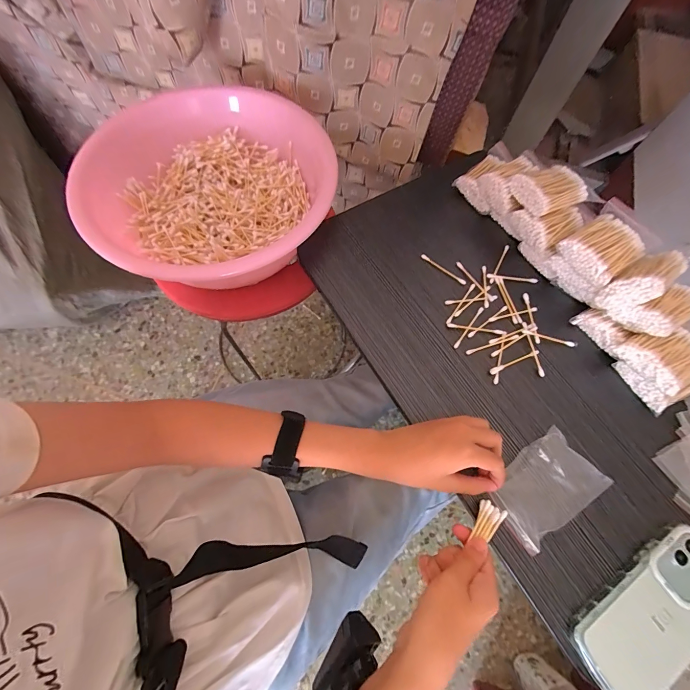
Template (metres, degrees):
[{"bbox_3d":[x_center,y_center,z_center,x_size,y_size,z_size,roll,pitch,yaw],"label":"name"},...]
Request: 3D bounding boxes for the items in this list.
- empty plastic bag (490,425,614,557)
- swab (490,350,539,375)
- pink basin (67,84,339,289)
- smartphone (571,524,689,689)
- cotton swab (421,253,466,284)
[{"bbox_3d":[0.206,0.145,0.330,0.113,0.006,0.072,-32,69,-13],"label":"empty plastic bag"},{"bbox_3d":[0.205,0.020,0.388,0.070,0.004,0.007,-21,71,-10],"label":"swab"},{"bbox_3d":[-0.185,-0.219,0.471,0.333,0.095,0.338,1,69,-2],"label":"pink basin"},{"bbox_3d":[0.290,0.246,0.294,0.168,0.006,0.076,-32,73,-14],"label":"smartphone"},{"bbox_3d":[0.133,-0.102,0.436,0.069,0.006,0.008,37,72,12],"label":"cotton swab"}]

